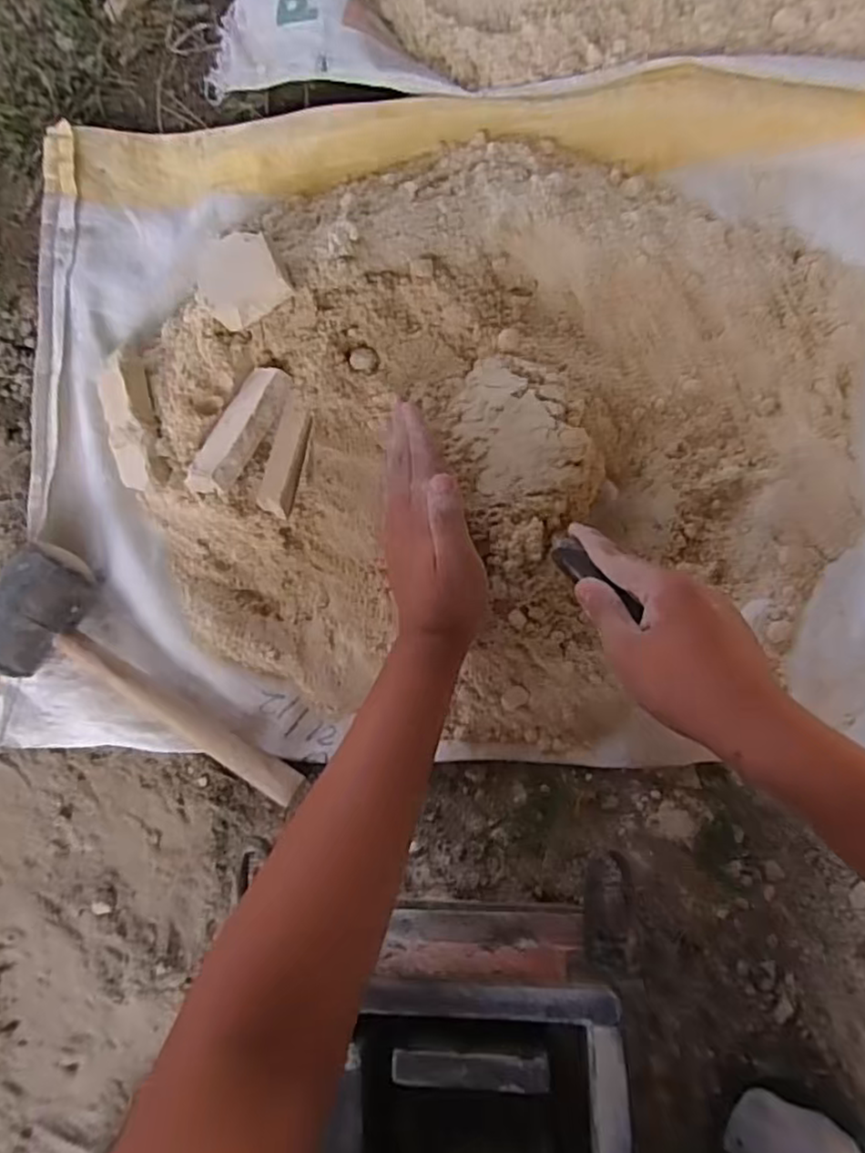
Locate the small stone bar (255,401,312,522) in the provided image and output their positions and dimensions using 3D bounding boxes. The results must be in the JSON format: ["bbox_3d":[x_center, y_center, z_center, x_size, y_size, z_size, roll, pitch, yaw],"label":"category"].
[{"bbox_3d":[-0.111,-0.089,0.525,0.024,0.022,0.084,16,87,9],"label":"small stone bar"}]

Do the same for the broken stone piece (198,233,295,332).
[{"bbox_3d":[-0.145,-0.227,0.522,0.063,0.026,0.084,-34,64,15],"label":"broken stone piece"}]

